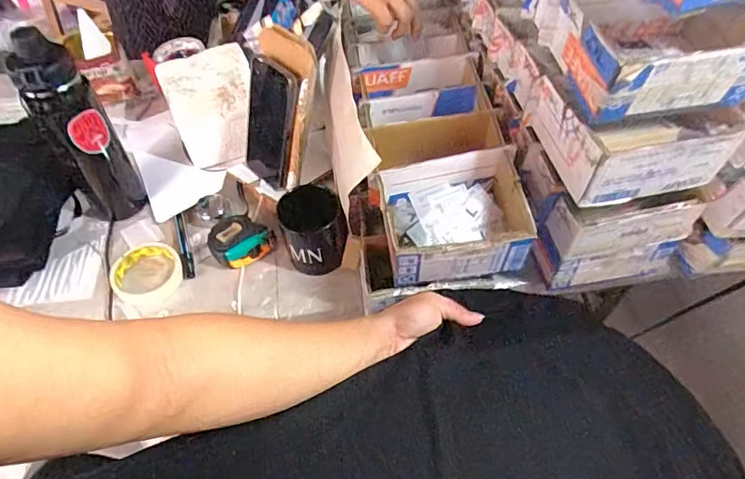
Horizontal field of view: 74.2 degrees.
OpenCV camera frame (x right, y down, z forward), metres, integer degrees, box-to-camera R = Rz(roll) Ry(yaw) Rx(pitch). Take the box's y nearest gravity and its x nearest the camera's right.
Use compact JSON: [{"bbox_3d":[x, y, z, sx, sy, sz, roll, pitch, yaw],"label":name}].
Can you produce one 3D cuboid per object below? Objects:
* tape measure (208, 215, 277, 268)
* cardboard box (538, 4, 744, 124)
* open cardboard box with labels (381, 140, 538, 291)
[{"bbox_3d":[-0.188,0.000,0.700,0.084,0.043,0.072,-27,59,-16],"label":"tape measure"},{"bbox_3d":[0.278,-0.191,0.485,0.169,0.072,0.138,-9,55,-4],"label":"cardboard box"},{"bbox_3d":[0.098,-0.027,0.582,0.162,0.073,0.136,-8,55,-3],"label":"open cardboard box with labels"}]

